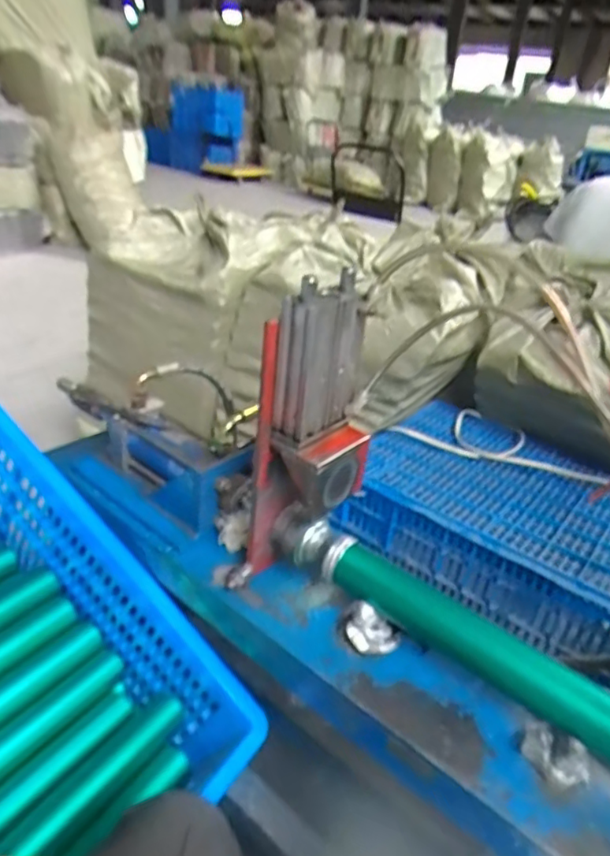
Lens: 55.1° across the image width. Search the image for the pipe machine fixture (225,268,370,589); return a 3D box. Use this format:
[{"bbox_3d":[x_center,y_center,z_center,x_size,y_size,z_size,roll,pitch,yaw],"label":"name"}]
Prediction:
[{"bbox_3d":[-0.003,0.016,0.625,0.098,0.356,0.129,24,34,30],"label":"pipe machine fixture"}]

